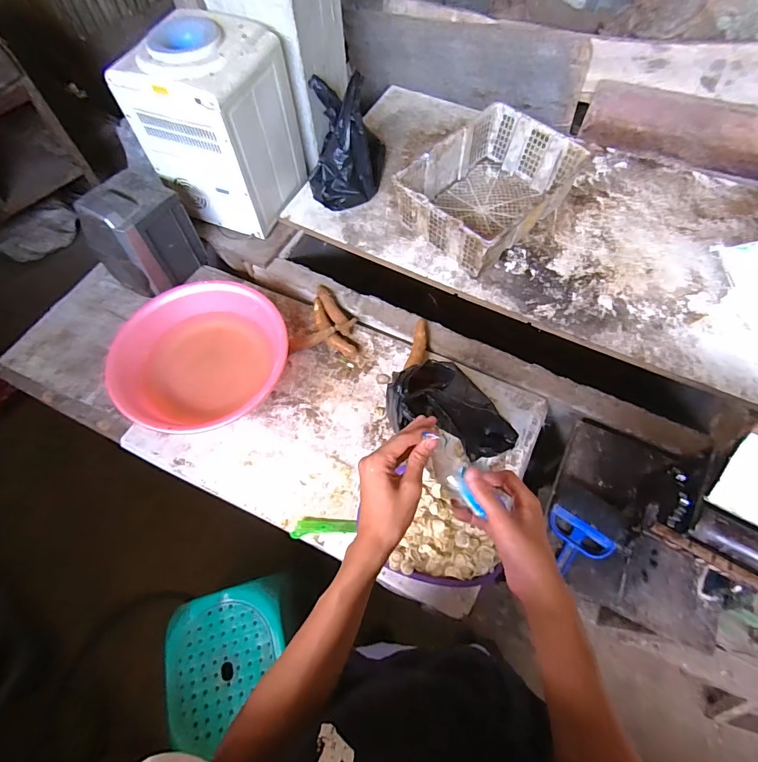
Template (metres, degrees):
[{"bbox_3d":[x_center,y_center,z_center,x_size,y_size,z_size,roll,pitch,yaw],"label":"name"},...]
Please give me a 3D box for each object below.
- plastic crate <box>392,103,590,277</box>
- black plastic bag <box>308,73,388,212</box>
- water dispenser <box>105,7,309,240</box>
[{"bbox_3d":[0.310,-0.543,1.211,0.345,0.173,0.468,40,72,19],"label":"plastic crate"},{"bbox_3d":[-0.097,-0.666,1.213,0.198,0.260,0.227,6,65,5],"label":"black plastic bag"},{"bbox_3d":[-0.428,-0.683,1.142,0.306,0.400,0.293,19,67,11],"label":"water dispenser"}]

